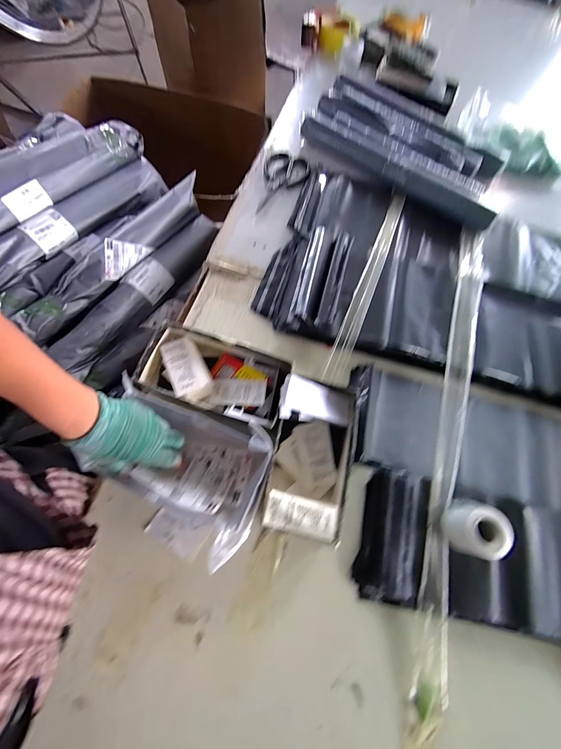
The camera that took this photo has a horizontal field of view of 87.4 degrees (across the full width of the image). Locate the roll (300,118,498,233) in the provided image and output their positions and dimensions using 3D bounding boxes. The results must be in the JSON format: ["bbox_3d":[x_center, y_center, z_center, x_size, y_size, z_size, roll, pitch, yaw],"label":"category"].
[{"bbox_3d":[0.243,-0.445,0.653,0.474,0.046,0.054,29,72,9],"label":"roll"}]

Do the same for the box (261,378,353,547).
[{"bbox_3d":[0.043,0.113,0.415,0.110,0.050,0.204,10,70,2],"label":"box"}]

